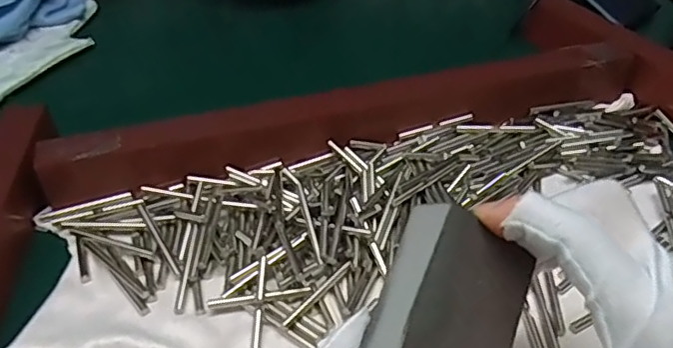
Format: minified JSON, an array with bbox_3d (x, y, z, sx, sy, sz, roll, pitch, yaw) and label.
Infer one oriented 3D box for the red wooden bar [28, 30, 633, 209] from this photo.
[{"bbox_3d":[0.018,-0.043,0.396,0.393,0.032,0.048,-14,47,-16],"label":"red wooden bar"}]

